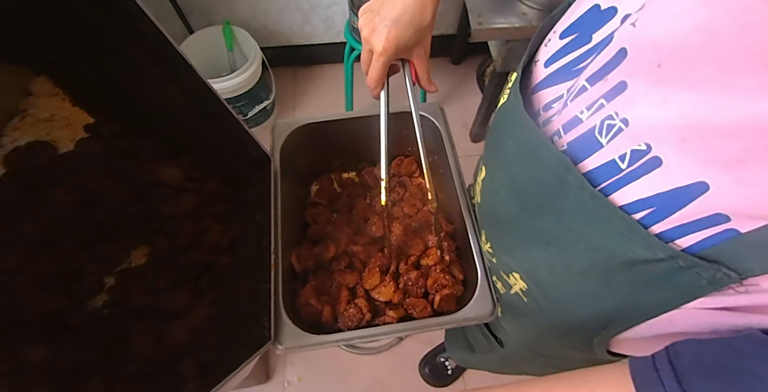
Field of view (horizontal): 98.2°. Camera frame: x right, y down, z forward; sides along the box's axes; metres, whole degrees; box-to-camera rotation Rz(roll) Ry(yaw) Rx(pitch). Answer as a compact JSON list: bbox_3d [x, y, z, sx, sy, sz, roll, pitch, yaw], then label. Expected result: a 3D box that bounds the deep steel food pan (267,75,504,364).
[{"bbox_3d":[-0.018,0.045,0.503,0.258,0.140,0.317,-7,63,-5],"label":"deep steel food pan"}]

